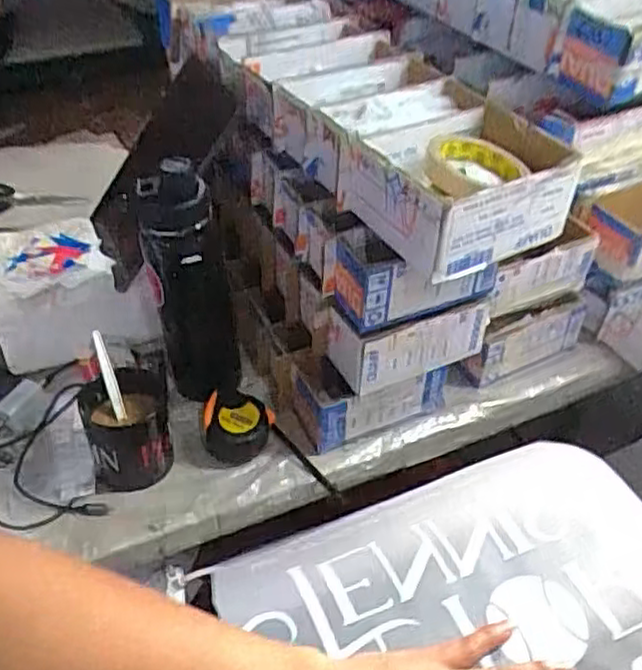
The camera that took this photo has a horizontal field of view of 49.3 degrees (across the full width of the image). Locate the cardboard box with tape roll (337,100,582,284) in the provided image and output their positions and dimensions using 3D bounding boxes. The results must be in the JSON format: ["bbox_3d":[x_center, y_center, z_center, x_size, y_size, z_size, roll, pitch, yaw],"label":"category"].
[{"bbox_3d":[0.124,-0.137,0.625,0.172,0.075,0.150,-24,47,-26],"label":"cardboard box with tape roll"}]

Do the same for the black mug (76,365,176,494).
[{"bbox_3d":[-0.194,0.095,0.710,0.087,0.082,0.091,-12,43,-15],"label":"black mug"}]

